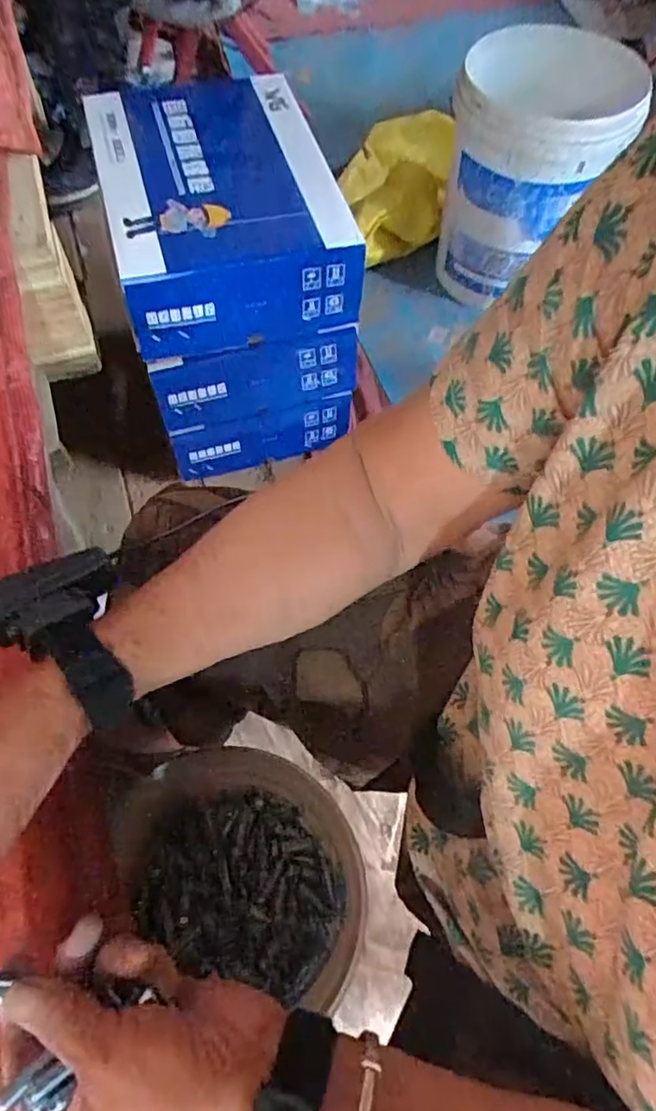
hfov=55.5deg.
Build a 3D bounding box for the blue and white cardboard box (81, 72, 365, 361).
[{"bbox_3d":[-0.140,-0.475,0.845,0.300,0.126,0.393,-13,62,-9],"label":"blue and white cardboard box"}]

